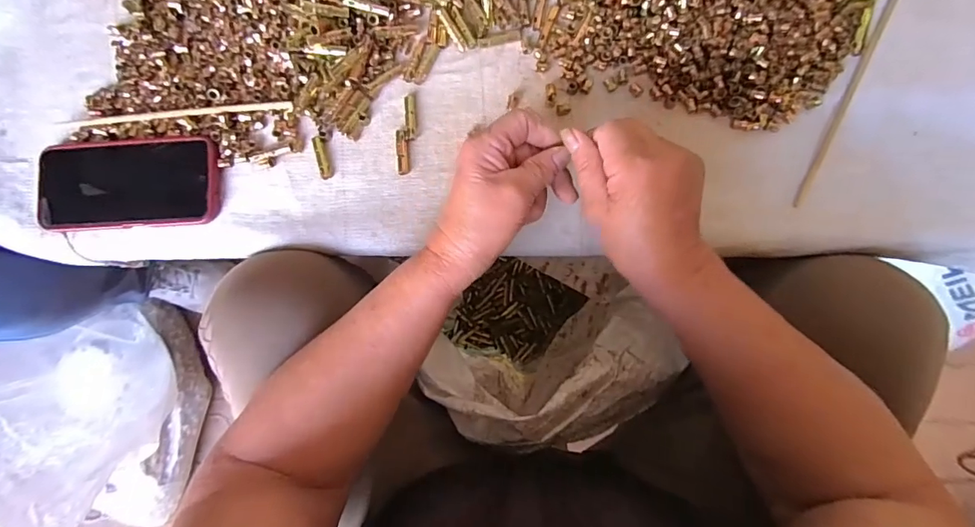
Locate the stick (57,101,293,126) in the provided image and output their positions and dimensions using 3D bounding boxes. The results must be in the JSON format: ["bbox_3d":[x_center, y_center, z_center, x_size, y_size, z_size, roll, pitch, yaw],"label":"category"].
[{"bbox_3d":[-0.284,-0.138,0.431,0.215,0.005,0.011,-4,92,3],"label":"stick"}]

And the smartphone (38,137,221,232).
[{"bbox_3d":[-0.332,-0.074,0.430,0.169,0.010,0.081,-2,92,3],"label":"smartphone"}]

